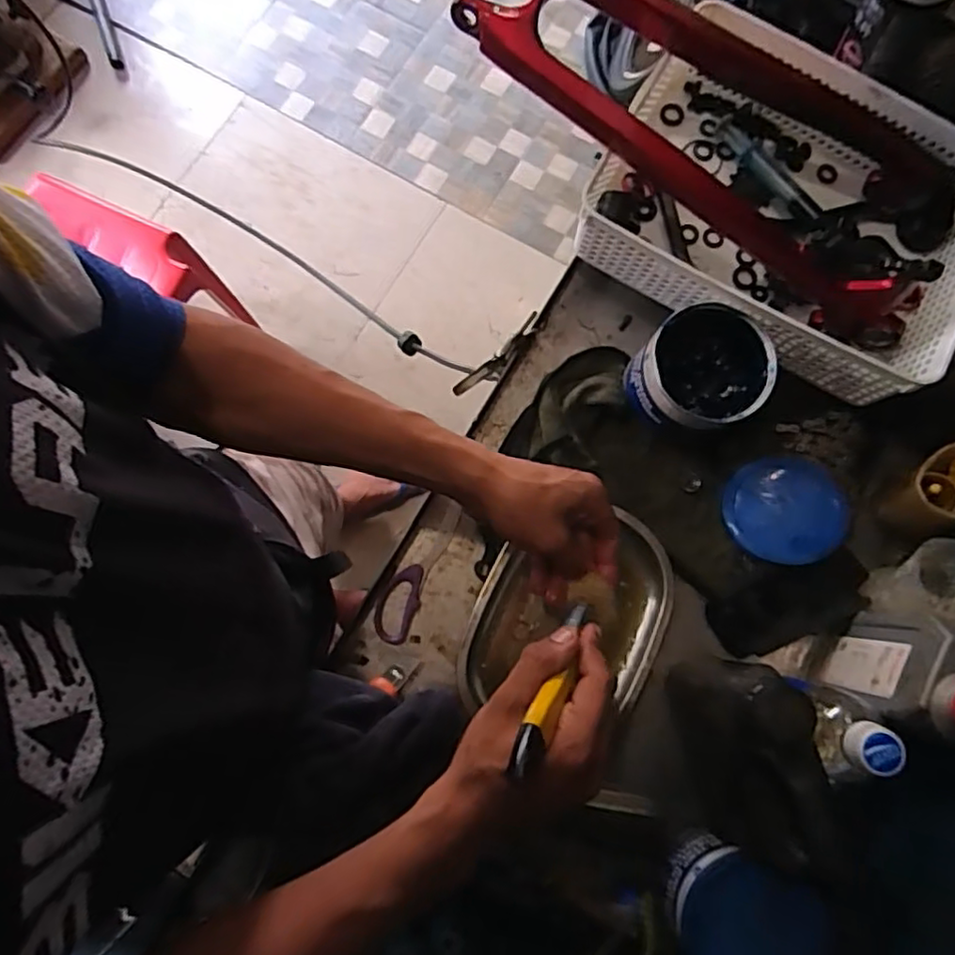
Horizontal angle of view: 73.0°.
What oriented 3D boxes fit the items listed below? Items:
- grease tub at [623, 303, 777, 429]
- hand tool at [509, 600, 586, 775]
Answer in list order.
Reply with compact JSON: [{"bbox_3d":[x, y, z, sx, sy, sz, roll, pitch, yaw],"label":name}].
[{"bbox_3d":[0.190,-0.087,0.564,0.098,0.093,0.102,0,79,-1],"label":"grease tub"},{"bbox_3d":[0.048,0.128,0.407,0.013,0.013,0.132,30,41,5],"label":"hand tool"}]

